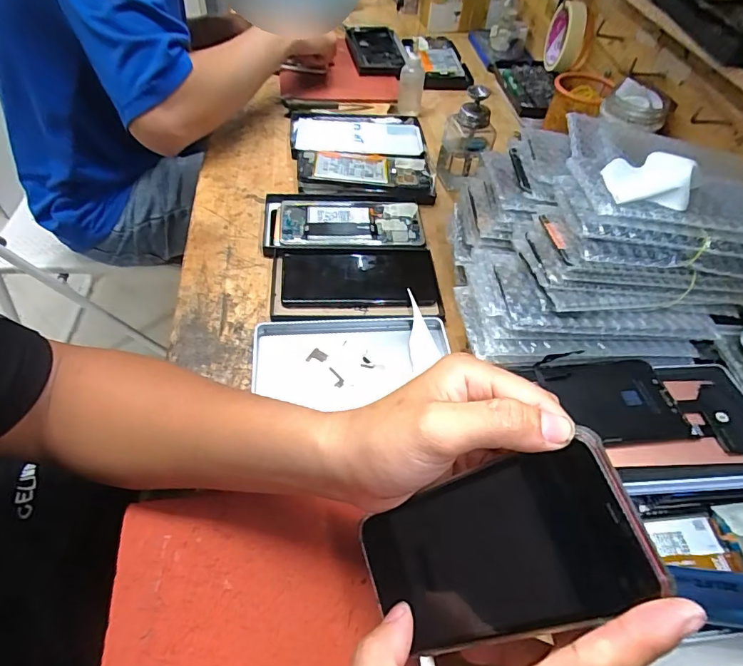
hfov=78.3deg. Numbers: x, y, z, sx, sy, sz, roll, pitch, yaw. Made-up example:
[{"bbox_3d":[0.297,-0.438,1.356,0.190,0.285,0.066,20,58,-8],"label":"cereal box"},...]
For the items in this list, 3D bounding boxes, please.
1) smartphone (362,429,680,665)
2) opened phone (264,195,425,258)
[{"bbox_3d":[0.058,0.111,0.230,0.006,0.148,0.075,12,49,-50],"label":"smartphone"},{"bbox_3d":[-0.033,-0.129,0.536,0.183,0.014,0.098,-1,54,-3],"label":"opened phone"}]

